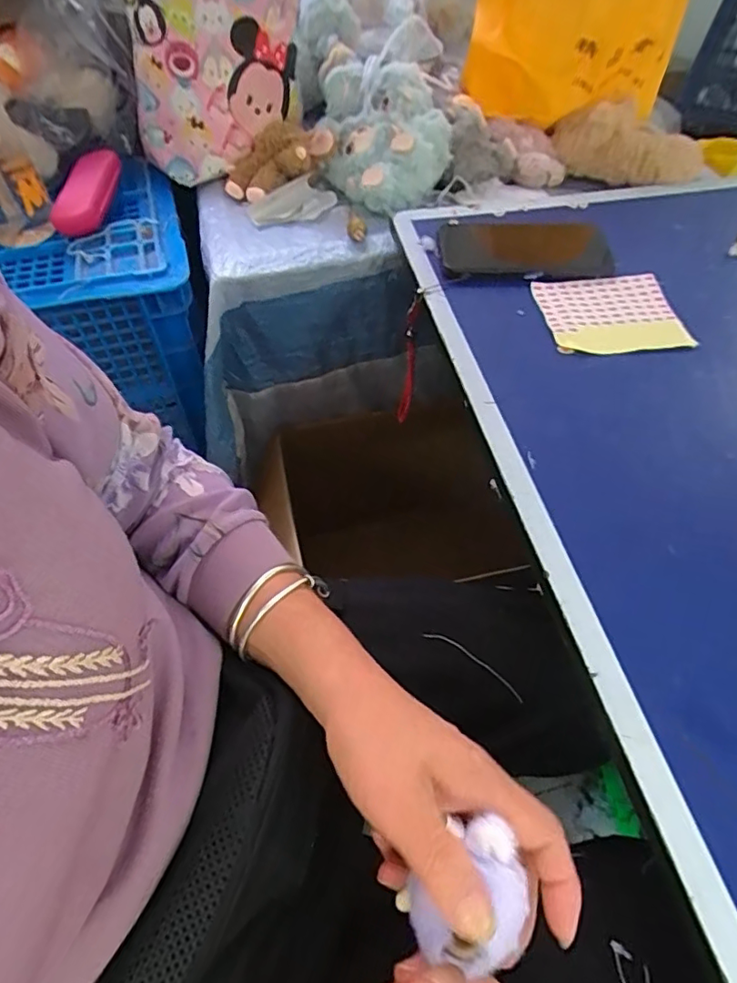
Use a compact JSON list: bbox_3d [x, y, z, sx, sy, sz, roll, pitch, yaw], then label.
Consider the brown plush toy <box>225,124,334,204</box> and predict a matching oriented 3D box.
[{"bbox_3d":[-0.104,-0.382,0.634,0.121,0.051,0.073,-32,63,-22],"label":"brown plush toy"}]

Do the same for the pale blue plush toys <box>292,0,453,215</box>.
[{"bbox_3d":[-0.002,-0.480,0.672,0.139,0.124,0.314,-11,57,-9],"label":"pale blue plush toys"}]

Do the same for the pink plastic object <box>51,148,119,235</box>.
[{"bbox_3d":[-0.307,-0.331,0.605,0.049,0.022,0.111,21,80,12],"label":"pink plastic object"}]

